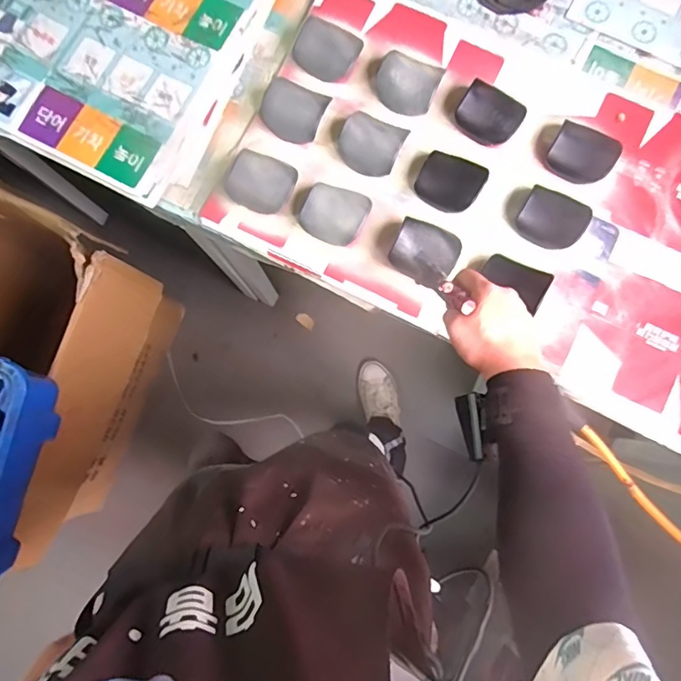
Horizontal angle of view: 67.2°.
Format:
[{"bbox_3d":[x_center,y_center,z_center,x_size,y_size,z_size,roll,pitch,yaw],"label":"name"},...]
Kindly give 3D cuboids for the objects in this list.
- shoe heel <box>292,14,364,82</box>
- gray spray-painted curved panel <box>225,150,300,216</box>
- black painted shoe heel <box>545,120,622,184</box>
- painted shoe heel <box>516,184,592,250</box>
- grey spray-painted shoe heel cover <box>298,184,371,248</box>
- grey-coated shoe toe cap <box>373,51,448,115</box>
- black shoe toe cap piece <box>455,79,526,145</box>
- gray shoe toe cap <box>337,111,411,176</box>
[{"bbox_3d":[-0.021,-0.449,0.795,0.097,0.043,0.081,25,84,4],"label":"shoe heel"},{"bbox_3d":[-0.115,-0.234,0.764,0.095,0.053,0.082,19,80,4],"label":"gray spray-painted curved panel"},{"bbox_3d":[0.356,-0.274,0.755,0.092,0.047,0.073,25,81,5],"label":"black painted shoe heel"},{"bbox_3d":[0.308,-0.173,0.749,0.091,0.036,0.075,27,84,4],"label":"painted shoe heel"},{"bbox_3d":[-0.009,-0.180,0.740,0.092,0.038,0.072,19,83,4],"label":"grey spray-painted shoe heel cover"},{"bbox_3d":[0.101,-0.390,0.777,0.093,0.044,0.077,31,81,6],"label":"grey-coated shoe toe cap"},{"bbox_3d":[0.224,-0.337,0.768,0.092,0.042,0.076,31,81,6],"label":"black shoe toe cap piece"},{"bbox_3d":[0.044,-0.291,0.762,0.092,0.047,0.077,27,81,5],"label":"gray shoe toe cap"}]

